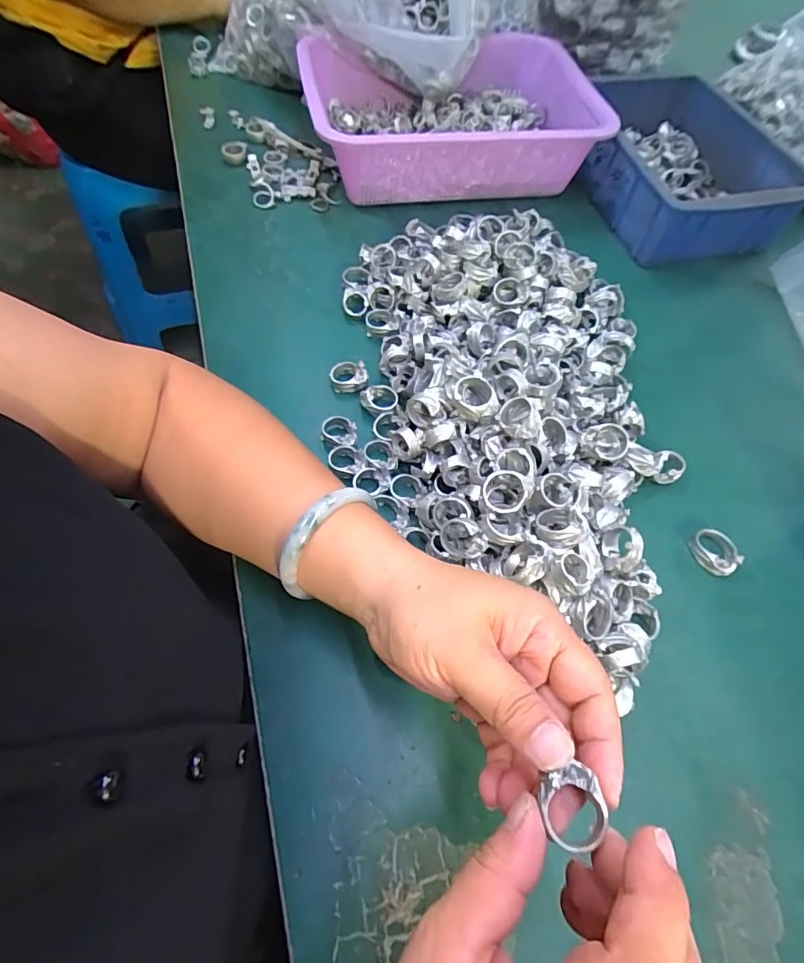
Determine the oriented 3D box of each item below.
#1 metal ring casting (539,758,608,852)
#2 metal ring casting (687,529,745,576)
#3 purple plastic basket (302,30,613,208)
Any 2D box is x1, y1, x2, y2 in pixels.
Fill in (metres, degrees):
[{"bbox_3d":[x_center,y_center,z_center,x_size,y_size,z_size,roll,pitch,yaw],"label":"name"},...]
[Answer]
[{"bbox_3d":[0.060,0.115,0.171,0.021,0.011,0.025,-13,62,-10],"label":"metal ring casting"},{"bbox_3d":[0.221,0.047,0.341,0.026,0.023,0.033,-27,65,-17],"label":"metal ring casting"},{"bbox_3d":[0.051,-0.404,0.539,0.295,0.081,0.241,-11,61,-10],"label":"purple plastic basket"}]

